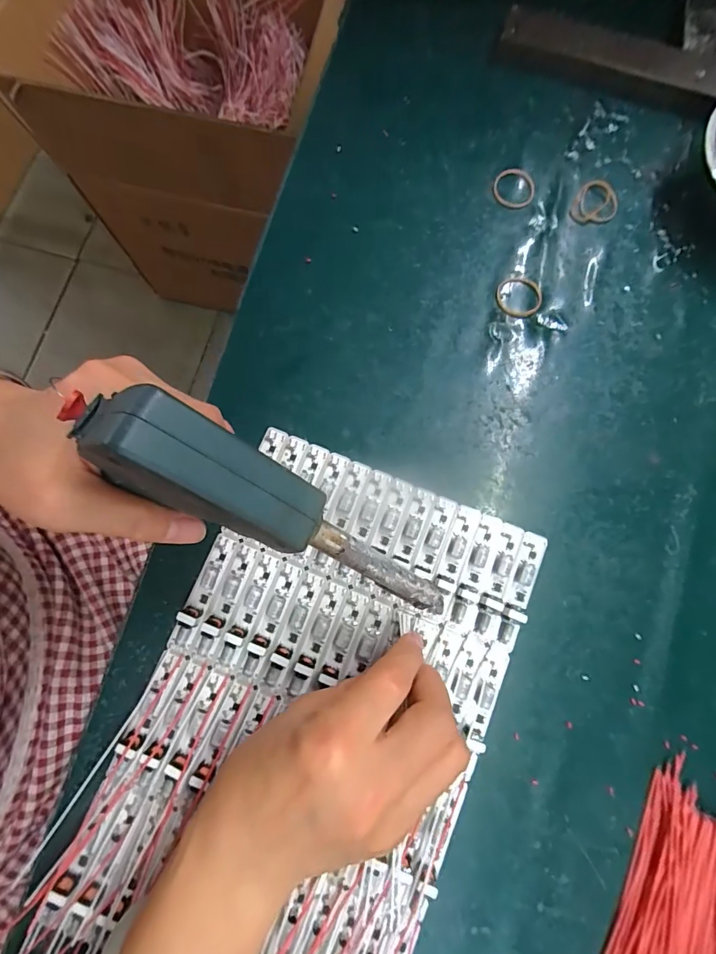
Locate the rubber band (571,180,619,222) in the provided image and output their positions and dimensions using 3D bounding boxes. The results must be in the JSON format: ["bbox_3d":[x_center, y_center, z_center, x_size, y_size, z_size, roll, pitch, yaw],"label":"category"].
[{"bbox_3d":[0.176,-0.202,0.317,0.030,0.004,0.040,35,81,5],"label":"rubber band"}]

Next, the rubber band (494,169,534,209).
[{"bbox_3d":[0.114,-0.211,0.313,0.030,0.004,0.029,0,80,-1],"label":"rubber band"}]

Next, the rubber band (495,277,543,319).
[{"bbox_3d":[0.113,-0.126,0.302,0.032,0.004,0.031,0,80,-1],"label":"rubber band"}]

